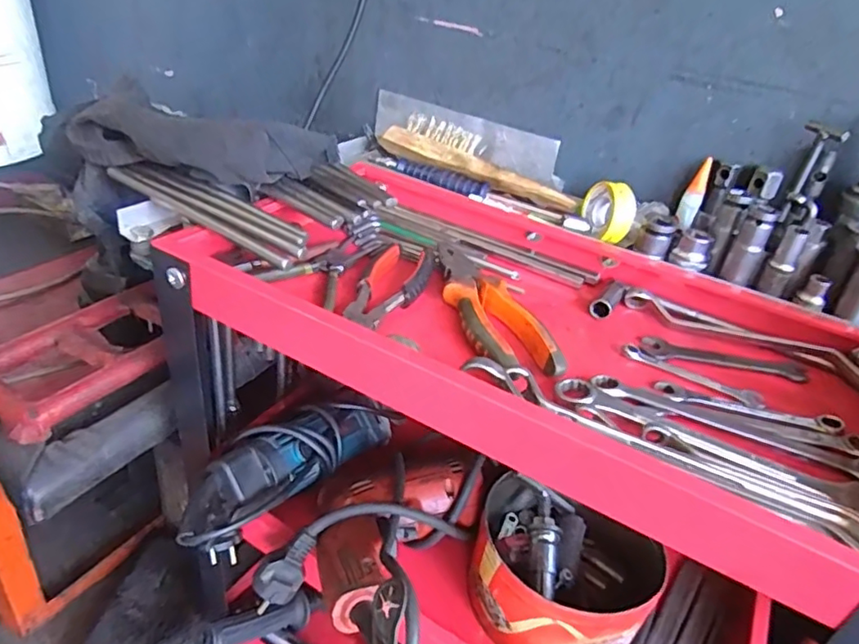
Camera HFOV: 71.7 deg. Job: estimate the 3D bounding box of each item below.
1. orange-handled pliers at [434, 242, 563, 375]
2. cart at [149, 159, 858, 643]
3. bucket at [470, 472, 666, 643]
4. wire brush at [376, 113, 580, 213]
[{"bbox_3d":[0.039,-0.015,0.460,0.060,0.021,0.177,-4,35,-18],"label":"orange-handled pliers"},{"bbox_3d":[0.030,0.179,0.547,0.512,0.505,0.307,19,35,17],"label":"cart"},{"bbox_3d":[0.112,0.209,0.507,0.149,0.072,0.139,5,33,-4],"label":"bucket"},{"bbox_3d":[0.044,-0.159,0.602,0.226,0.051,0.046,23,36,22],"label":"wire brush"}]

